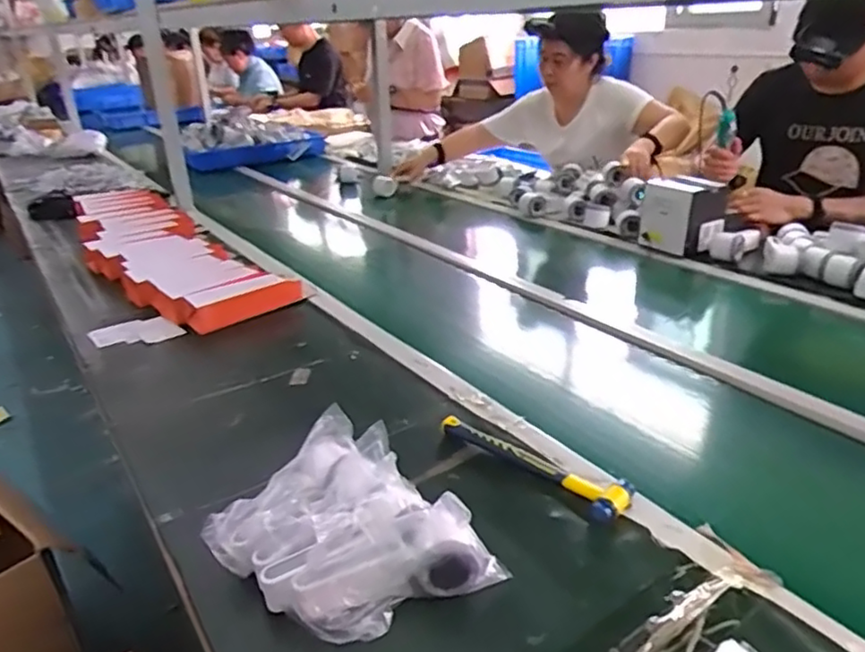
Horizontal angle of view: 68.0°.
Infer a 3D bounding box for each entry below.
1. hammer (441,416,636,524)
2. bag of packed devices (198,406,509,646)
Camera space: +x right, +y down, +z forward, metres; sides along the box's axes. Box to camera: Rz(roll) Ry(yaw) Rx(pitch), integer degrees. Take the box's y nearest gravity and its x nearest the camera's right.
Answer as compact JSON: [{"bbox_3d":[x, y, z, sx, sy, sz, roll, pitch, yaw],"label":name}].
[{"bbox_3d":[0.114,0.156,0.745,0.058,0.023,0.243,-24,33,-37],"label":"hammer"},{"bbox_3d":[-0.086,0.202,0.619,0.196,0.101,0.235,-21,31,-33],"label":"bag of packed devices"}]

